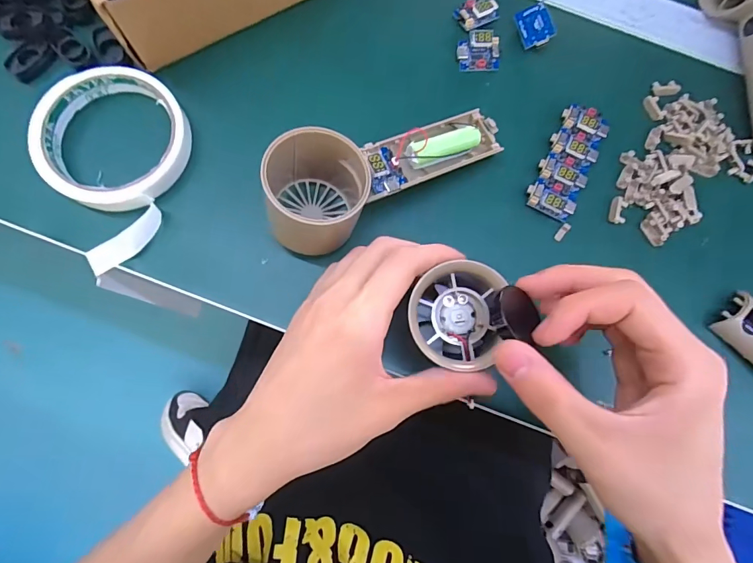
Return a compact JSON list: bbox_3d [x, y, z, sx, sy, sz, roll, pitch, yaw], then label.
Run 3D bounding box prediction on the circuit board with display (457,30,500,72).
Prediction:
[{"bbox_3d":[0.074,-0.164,0.294,0.030,0.015,0.021,-4,82,-4],"label":"circuit board with display"}]

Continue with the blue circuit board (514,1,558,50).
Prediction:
[{"bbox_3d":[0.115,-0.185,0.298,0.023,0.004,0.029,-19,87,18],"label":"blue circuit board"}]

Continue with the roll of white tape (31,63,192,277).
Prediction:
[{"bbox_3d":[-0.162,-0.080,0.263,0.090,0.014,0.122,-27,81,-9],"label":"roll of white tape"}]

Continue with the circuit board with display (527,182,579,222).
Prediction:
[{"bbox_3d":[0.119,-0.057,0.276,0.033,0.013,0.023,25,78,1],"label":"circuit board with display"}]

